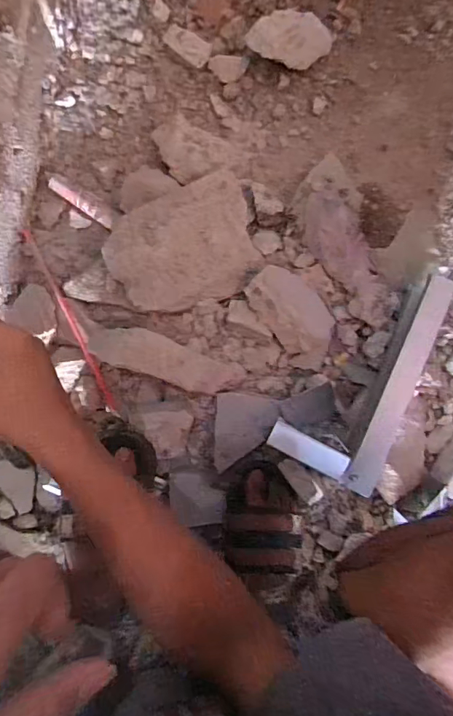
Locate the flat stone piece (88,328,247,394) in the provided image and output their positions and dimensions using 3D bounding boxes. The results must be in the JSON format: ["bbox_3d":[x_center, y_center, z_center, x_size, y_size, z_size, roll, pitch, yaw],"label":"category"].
[{"bbox_3d":[-0.076,0.001,0.599,0.206,0.086,0.055,18,94,-2],"label":"flat stone piece"}]

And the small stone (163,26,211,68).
[{"bbox_3d":[-0.054,-0.420,0.631,0.065,0.024,0.030,27,94,-6],"label":"small stone"}]

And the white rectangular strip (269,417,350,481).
[{"bbox_3d":[0.104,0.116,0.592,0.102,0.010,0.033,27,94,21],"label":"white rectangular strip"}]

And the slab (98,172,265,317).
[{"bbox_3d":[-0.052,-0.138,0.607,0.194,0.044,0.146,-25,95,1],"label":"slab"}]

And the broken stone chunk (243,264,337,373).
[{"bbox_3d":[0.093,-0.055,0.629,0.078,0.051,0.149,-37,94,2],"label":"broken stone chunk"}]

